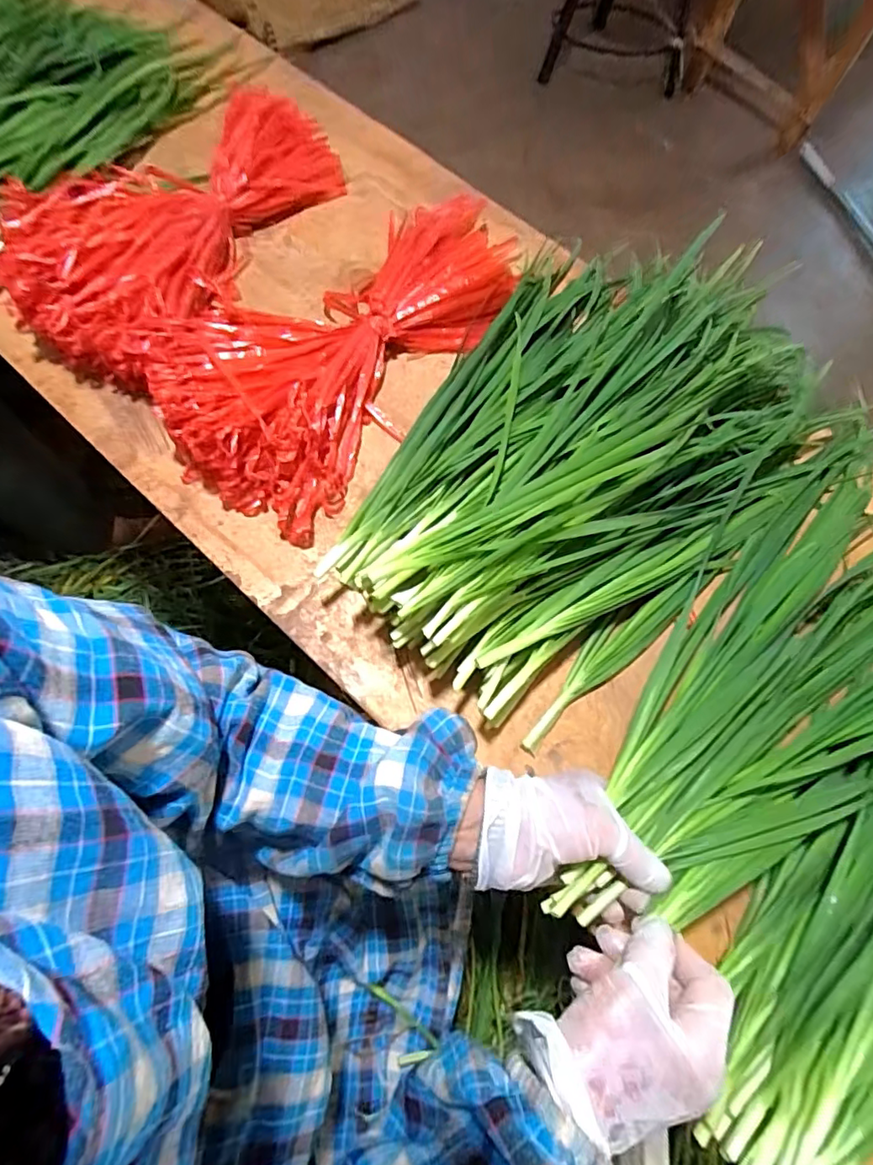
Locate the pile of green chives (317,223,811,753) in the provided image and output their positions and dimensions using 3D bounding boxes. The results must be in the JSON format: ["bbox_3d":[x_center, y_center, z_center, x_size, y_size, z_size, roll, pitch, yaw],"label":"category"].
[{"bbox_3d":[0.110,-0.108,0.434,0.277,0.091,0.409,41,73,9],"label":"pile of green chives"}]

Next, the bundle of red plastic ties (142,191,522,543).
[{"bbox_3d":[-0.076,-0.222,0.485,0.186,0.065,0.367,35,73,8],"label":"bundle of red plastic ties"}]

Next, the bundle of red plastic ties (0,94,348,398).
[{"bbox_3d":[-0.230,-0.328,0.503,0.173,0.077,0.329,32,72,7],"label":"bundle of red plastic ties"}]

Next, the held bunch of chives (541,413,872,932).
[{"bbox_3d":[0.251,0.068,0.388,0.158,0.026,0.429,40,68,14],"label":"held bunch of chives"}]

